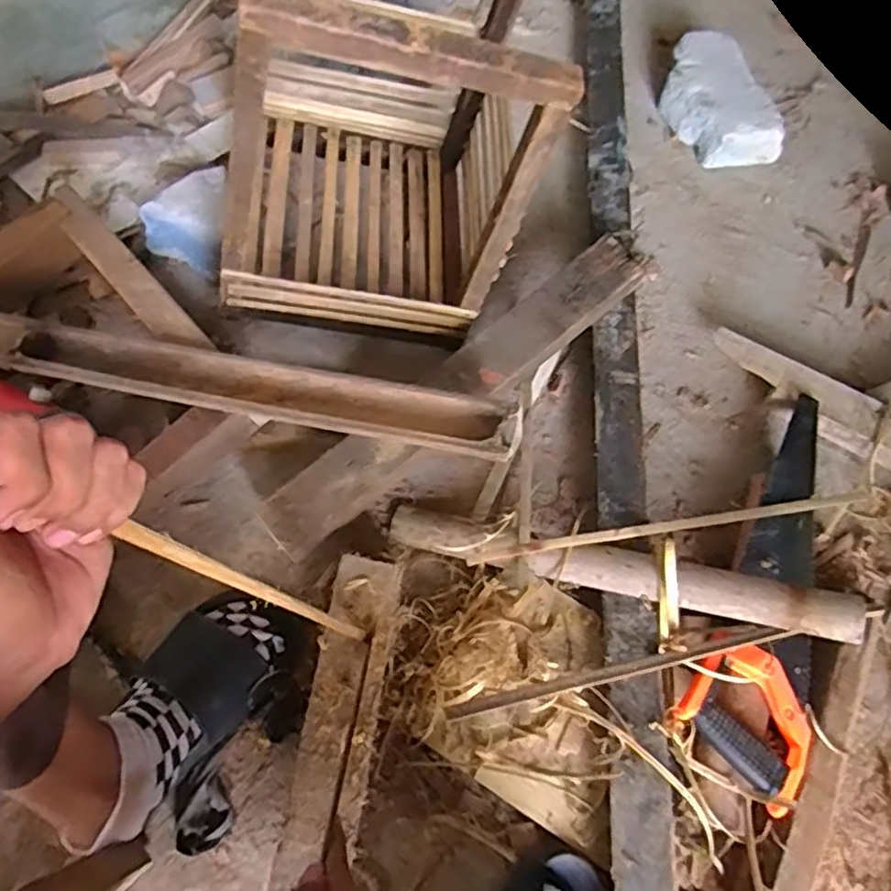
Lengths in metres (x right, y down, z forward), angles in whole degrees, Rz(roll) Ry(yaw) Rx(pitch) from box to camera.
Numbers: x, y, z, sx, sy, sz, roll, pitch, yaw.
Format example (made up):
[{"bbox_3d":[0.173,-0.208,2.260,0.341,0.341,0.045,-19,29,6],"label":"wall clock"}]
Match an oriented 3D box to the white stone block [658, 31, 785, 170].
[{"bbox_3d":[0.394,-0.504,1.000,0.123,0.072,0.214,-17,68,-9],"label":"white stone block"}]

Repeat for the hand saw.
[{"bbox_3d":[0.365,0.141,0.707,0.125,0.035,0.419,29,69,10],"label":"hand saw"}]

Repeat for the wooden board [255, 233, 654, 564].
[{"bbox_3d":[0.022,-0.065,0.749,0.512,0.021,0.070,-39,89,-12],"label":"wooden board"}]

